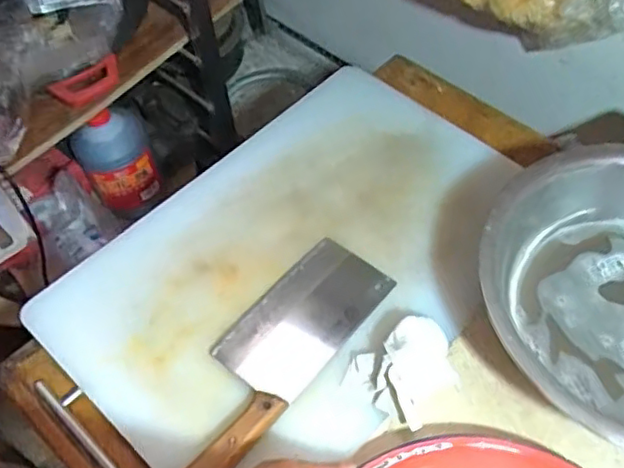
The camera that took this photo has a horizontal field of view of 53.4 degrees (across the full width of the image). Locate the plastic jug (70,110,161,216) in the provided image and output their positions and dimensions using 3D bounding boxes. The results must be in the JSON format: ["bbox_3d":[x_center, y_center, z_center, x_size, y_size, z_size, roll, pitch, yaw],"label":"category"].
[{"bbox_3d":[-0.373,-0.141,1.193,0.137,0.203,0.106,-33,63,-15],"label":"plastic jug"}]

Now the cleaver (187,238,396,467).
[{"bbox_3d":[-0.038,0.113,0.623,0.104,0.043,0.283,35,67,21],"label":"cleaver"}]

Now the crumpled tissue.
[{"bbox_3d":[0.089,0.128,0.596,0.084,0.044,0.102,40,69,23],"label":"crumpled tissue"}]

